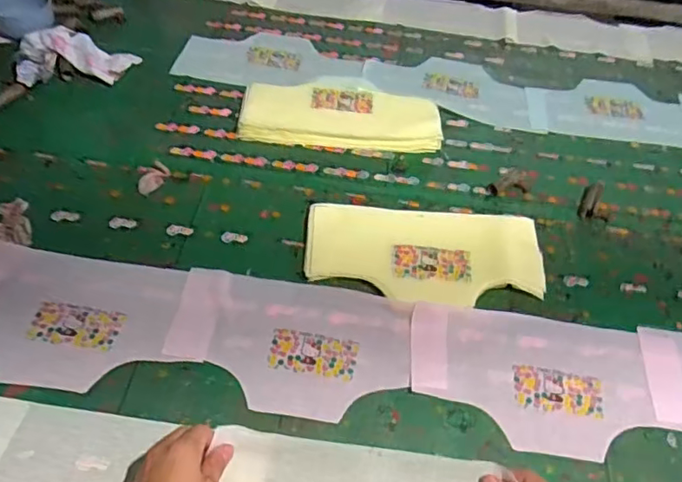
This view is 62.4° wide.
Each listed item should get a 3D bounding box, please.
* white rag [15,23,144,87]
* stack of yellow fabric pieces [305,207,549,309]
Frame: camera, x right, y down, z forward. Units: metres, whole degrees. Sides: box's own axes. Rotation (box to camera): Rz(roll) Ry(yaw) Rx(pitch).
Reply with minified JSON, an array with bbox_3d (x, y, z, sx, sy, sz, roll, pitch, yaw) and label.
[{"bbox_3d":[-0.438,-0.313,0.944,0.189,0.036,0.127,-9,54,-11],"label":"white rag"},{"bbox_3d":[0.110,0.019,0.743,0.308,0.017,0.148,6,53,0],"label":"stack of yellow fabric pieces"}]

